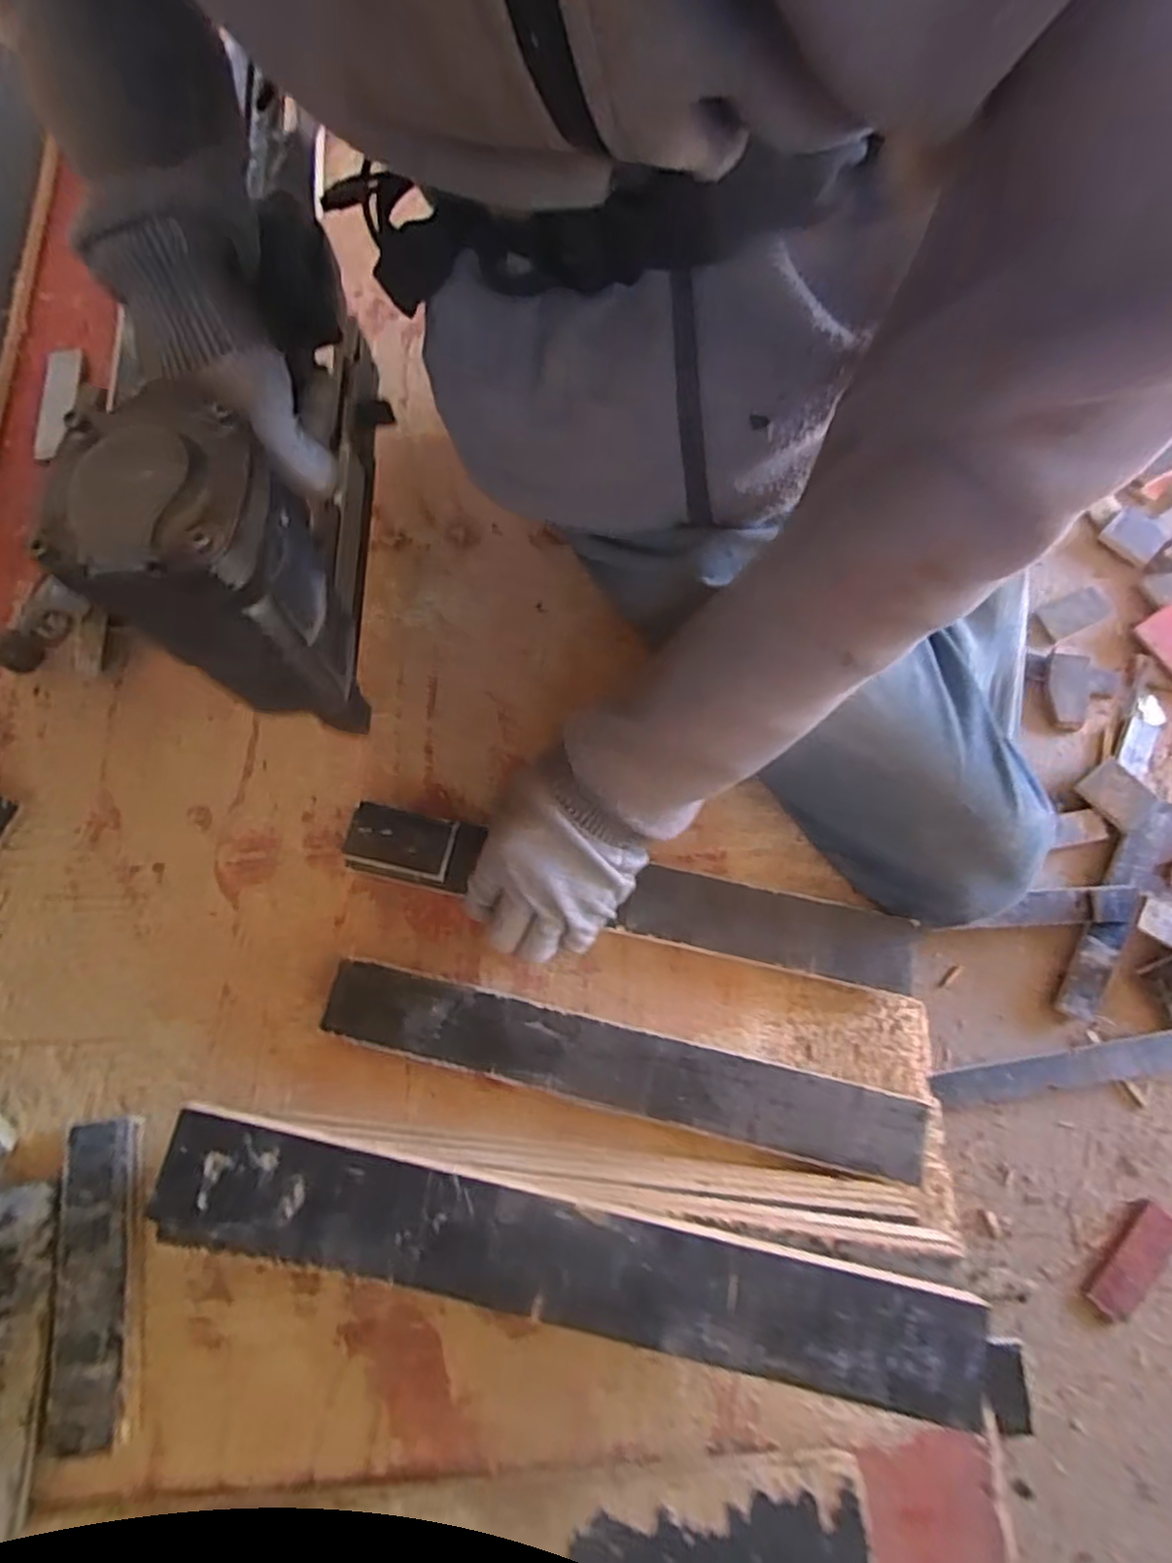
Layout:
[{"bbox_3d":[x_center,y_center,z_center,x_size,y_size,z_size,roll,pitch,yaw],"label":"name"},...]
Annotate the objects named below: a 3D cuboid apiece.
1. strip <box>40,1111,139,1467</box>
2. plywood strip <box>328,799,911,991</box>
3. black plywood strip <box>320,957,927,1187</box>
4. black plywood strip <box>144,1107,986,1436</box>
[{"bbox_3d":[-0.278,0.281,0.400,0.042,0.013,0.160,-10,76,-1],"label":"strip"},{"bbox_3d":[0.027,0.073,0.456,0.366,0.016,0.046,12,72,2],"label":"plywood strip"},{"bbox_3d":[0.022,0.176,0.435,0.365,0.021,0.047,13,77,5],"label":"black plywood strip"},{"bbox_3d":[-0.011,0.211,0.310,0.362,0.007,0.049,11,77,5],"label":"black plywood strip"}]

